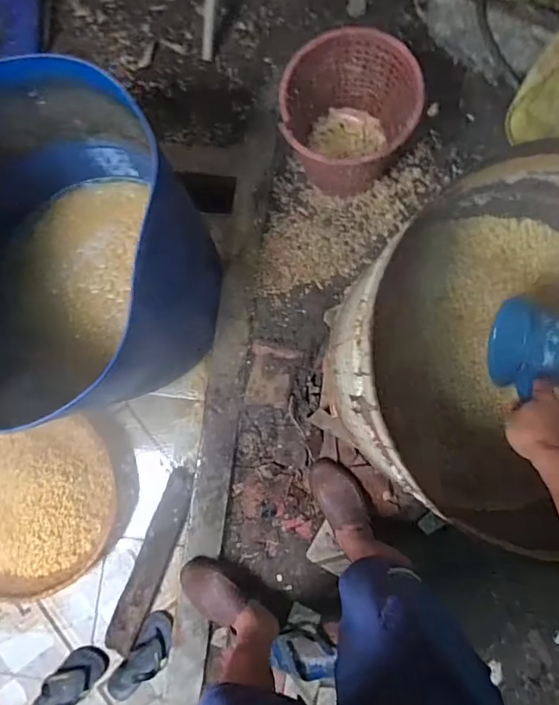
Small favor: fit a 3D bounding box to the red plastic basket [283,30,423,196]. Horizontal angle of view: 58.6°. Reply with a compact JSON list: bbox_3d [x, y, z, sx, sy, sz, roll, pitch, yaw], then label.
[{"bbox_3d":[0.159,-0.541,1.149,0.281,0.251,0.277,0,87,-1],"label":"red plastic basket"}]

